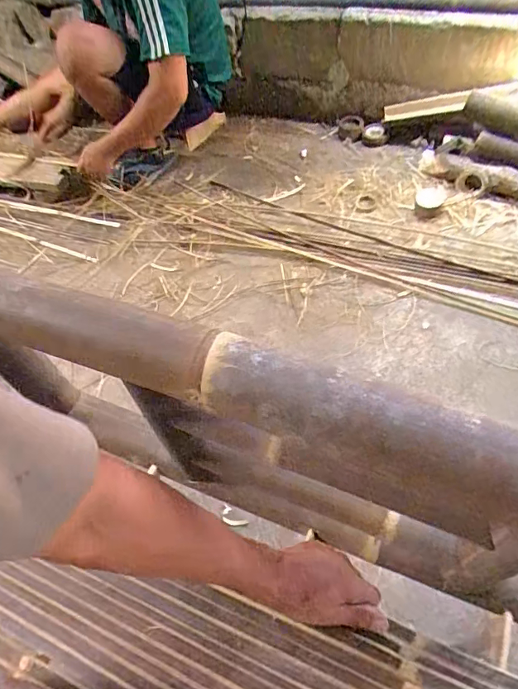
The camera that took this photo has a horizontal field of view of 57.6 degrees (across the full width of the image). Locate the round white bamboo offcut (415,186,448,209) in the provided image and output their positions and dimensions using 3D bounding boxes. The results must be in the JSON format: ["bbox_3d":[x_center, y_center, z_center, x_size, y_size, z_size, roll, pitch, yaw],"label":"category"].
[{"bbox_3d":[0.500,-0.429,1.370,0.091,0.011,0.084,0,65,0],"label":"round white bamboo offcut"}]

